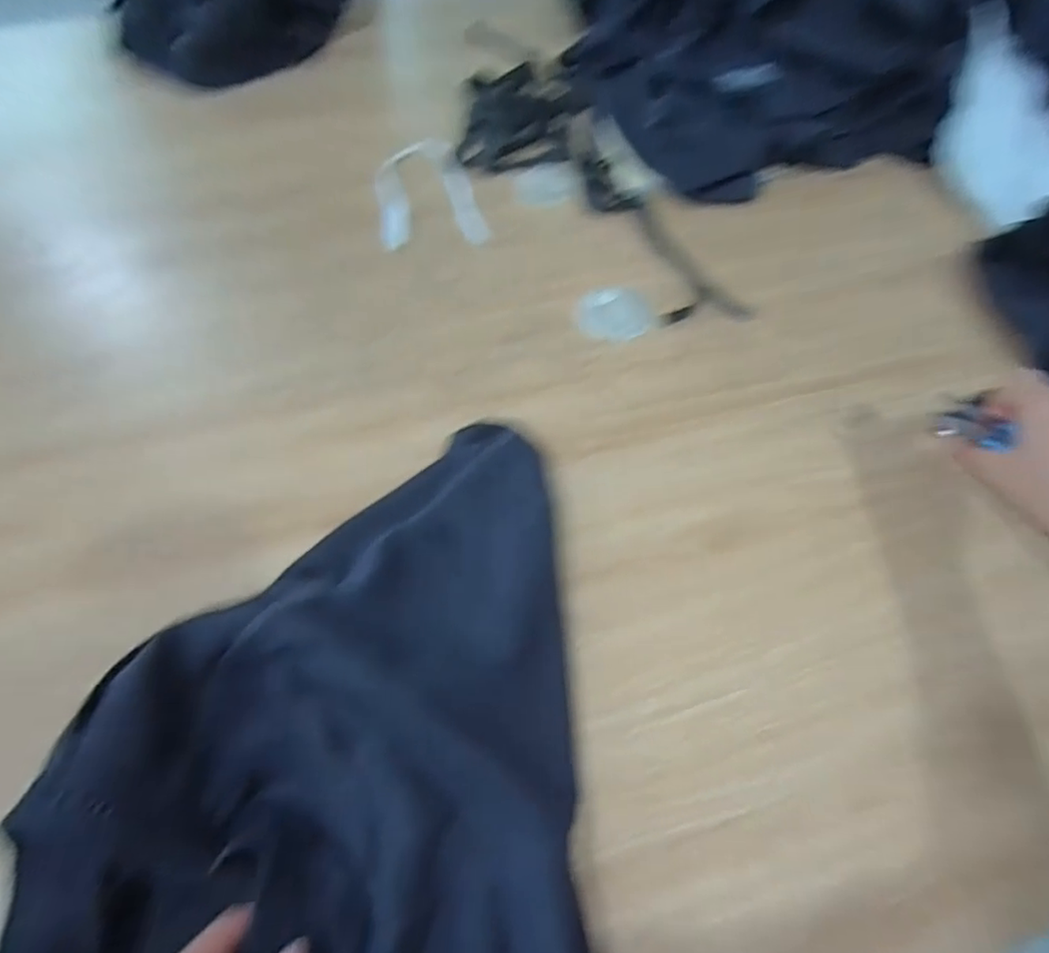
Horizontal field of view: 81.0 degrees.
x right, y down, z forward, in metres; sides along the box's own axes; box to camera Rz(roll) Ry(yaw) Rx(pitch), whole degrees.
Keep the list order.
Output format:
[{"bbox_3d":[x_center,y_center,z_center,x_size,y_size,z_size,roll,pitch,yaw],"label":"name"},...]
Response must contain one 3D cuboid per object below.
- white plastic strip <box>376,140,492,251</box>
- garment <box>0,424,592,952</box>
[{"bbox_3d":[-0.100,-0.297,0.634,0.102,0.006,0.167,-8,60,-7],"label":"white plastic strip"},{"bbox_3d":[-0.108,0.148,0.340,0.270,0.046,0.405,-1,60,-3],"label":"garment"}]

